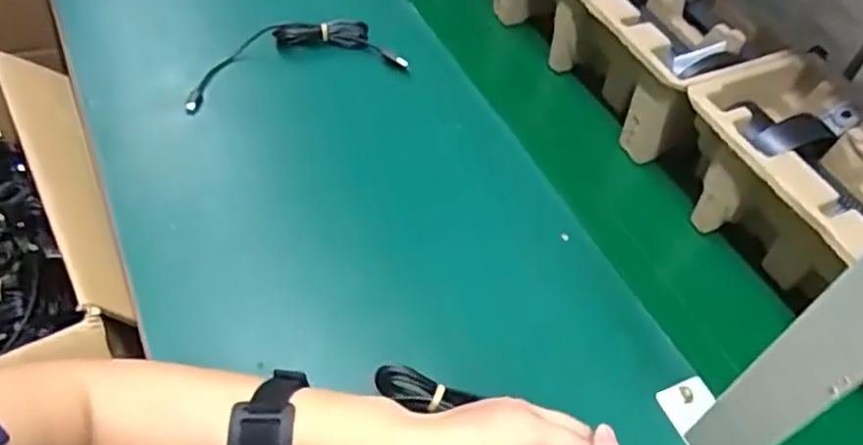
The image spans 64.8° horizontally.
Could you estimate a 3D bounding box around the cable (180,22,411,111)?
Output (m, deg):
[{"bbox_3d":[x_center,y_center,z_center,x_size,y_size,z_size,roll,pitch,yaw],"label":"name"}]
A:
[{"bbox_3d":[-0.137,-0.160,0.666,0.208,0.027,0.083,-13,54,-16],"label":"cable"}]

